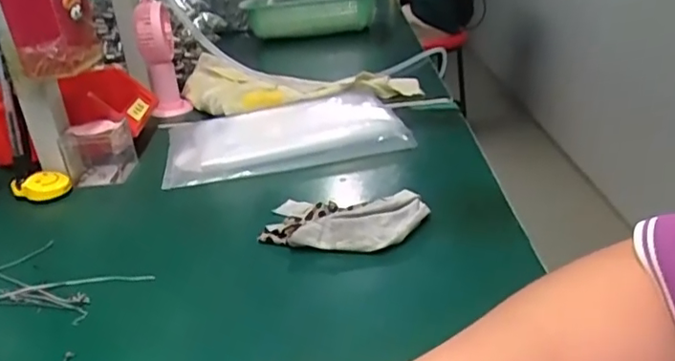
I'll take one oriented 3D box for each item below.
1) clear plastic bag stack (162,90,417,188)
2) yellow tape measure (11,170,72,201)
[{"bbox_3d":[-0.064,-0.055,0.657,0.259,0.014,0.178,-10,27,-10],"label":"clear plastic bag stack"},{"bbox_3d":[-0.305,0.004,0.594,0.047,0.019,0.039,10,30,27],"label":"yellow tape measure"}]

